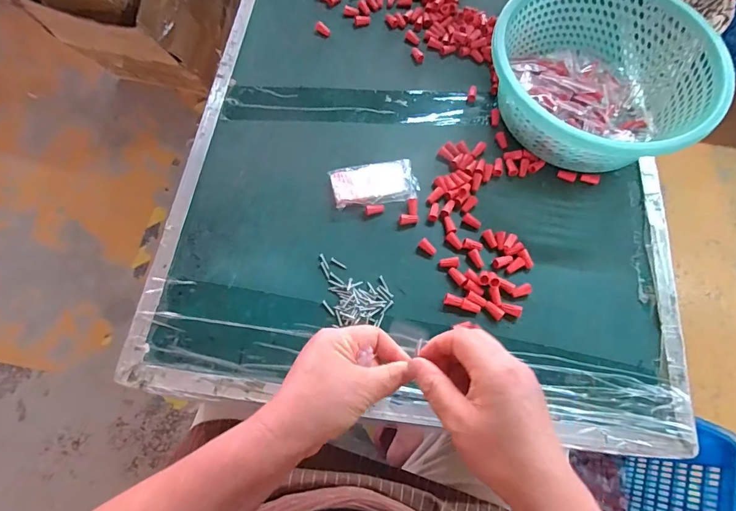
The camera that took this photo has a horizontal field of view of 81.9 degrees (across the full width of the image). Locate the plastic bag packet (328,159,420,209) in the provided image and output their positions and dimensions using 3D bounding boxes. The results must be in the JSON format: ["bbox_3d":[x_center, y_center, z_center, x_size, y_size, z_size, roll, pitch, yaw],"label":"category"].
[{"bbox_3d":[0.008,-0.092,0.527,0.103,0.011,0.059,-7,70,-6],"label":"plastic bag packet"}]

